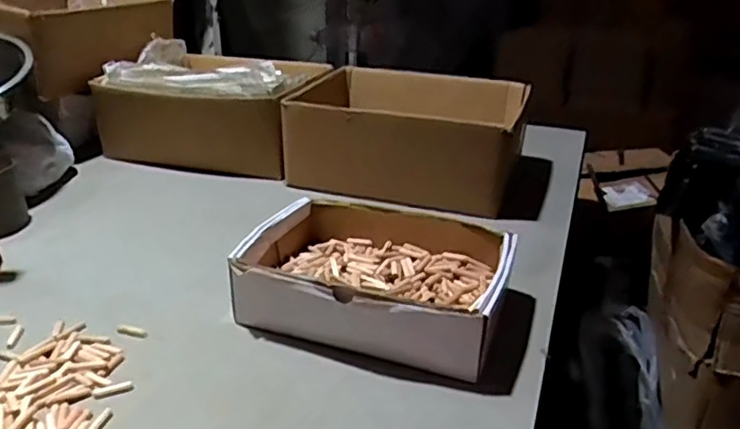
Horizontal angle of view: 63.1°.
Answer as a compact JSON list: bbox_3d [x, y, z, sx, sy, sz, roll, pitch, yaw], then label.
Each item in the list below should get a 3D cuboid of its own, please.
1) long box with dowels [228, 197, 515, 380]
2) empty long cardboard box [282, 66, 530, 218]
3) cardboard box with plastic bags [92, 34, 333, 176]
[{"bbox_3d":[0.005,0.059,0.593,0.238,0.067,0.177,12,26,17],"label":"long box with dowels"},{"bbox_3d":[0.051,-0.135,0.969,0.349,0.132,0.313,11,27,13],"label":"empty long cardboard box"},{"bbox_3d":[-0.259,-0.199,1.024,0.319,0.181,0.253,10,26,11],"label":"cardboard box with plastic bags"}]

